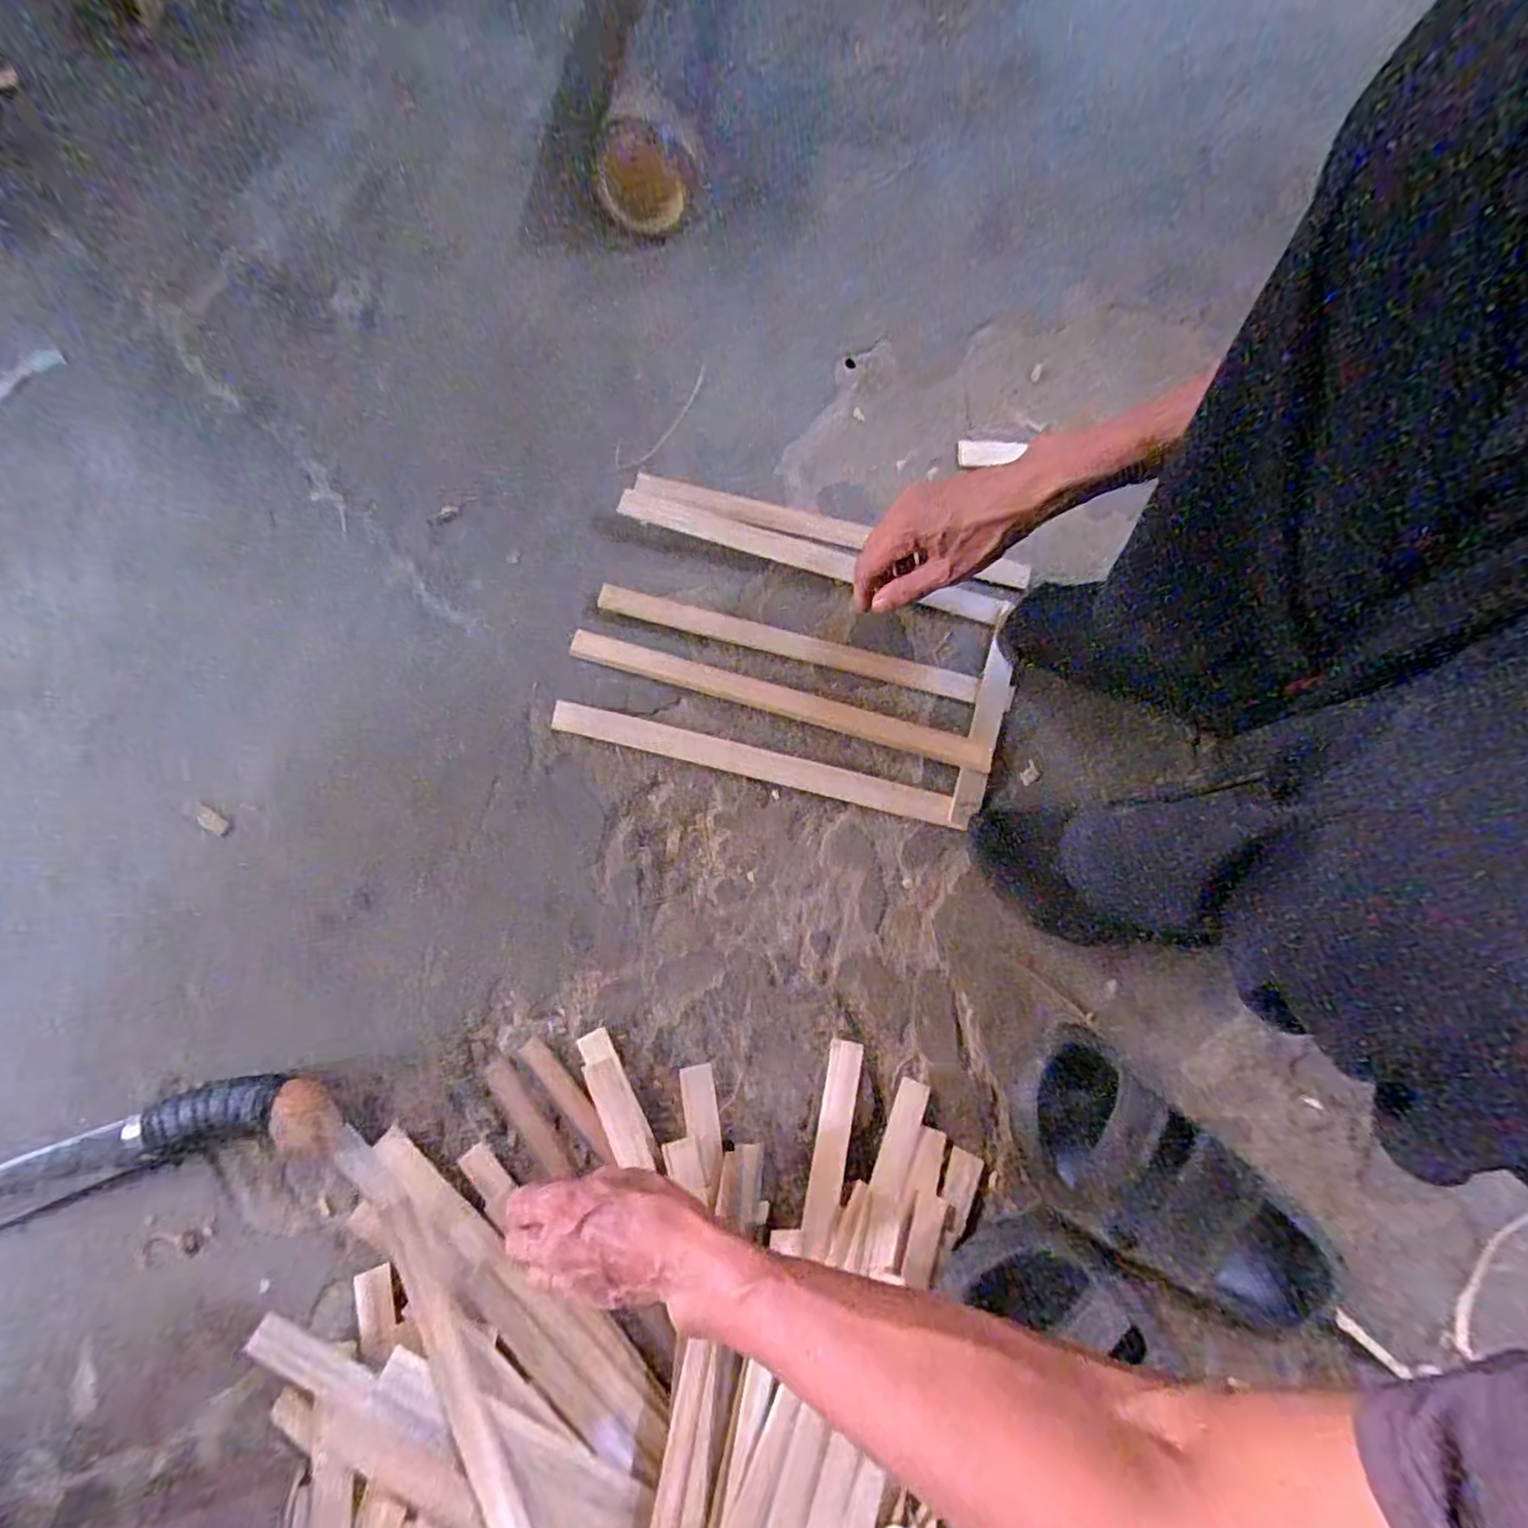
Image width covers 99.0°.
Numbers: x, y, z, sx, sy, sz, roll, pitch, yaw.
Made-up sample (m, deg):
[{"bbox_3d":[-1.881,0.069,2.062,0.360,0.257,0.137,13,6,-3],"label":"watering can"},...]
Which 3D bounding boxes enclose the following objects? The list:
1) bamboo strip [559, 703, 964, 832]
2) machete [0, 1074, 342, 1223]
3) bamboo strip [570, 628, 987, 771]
[{"bbox_3d":[-0.008,-0.002,0.511,0.317,0.012,0.026,14,79,2],"label":"bamboo strip"},{"bbox_3d":[-0.452,0.269,0.441,0.302,0.025,0.061,-12,80,-3],"label":"machete"},{"bbox_3d":[0.013,-0.051,0.515,0.336,0.007,0.025,15,79,2],"label":"bamboo strip"}]

